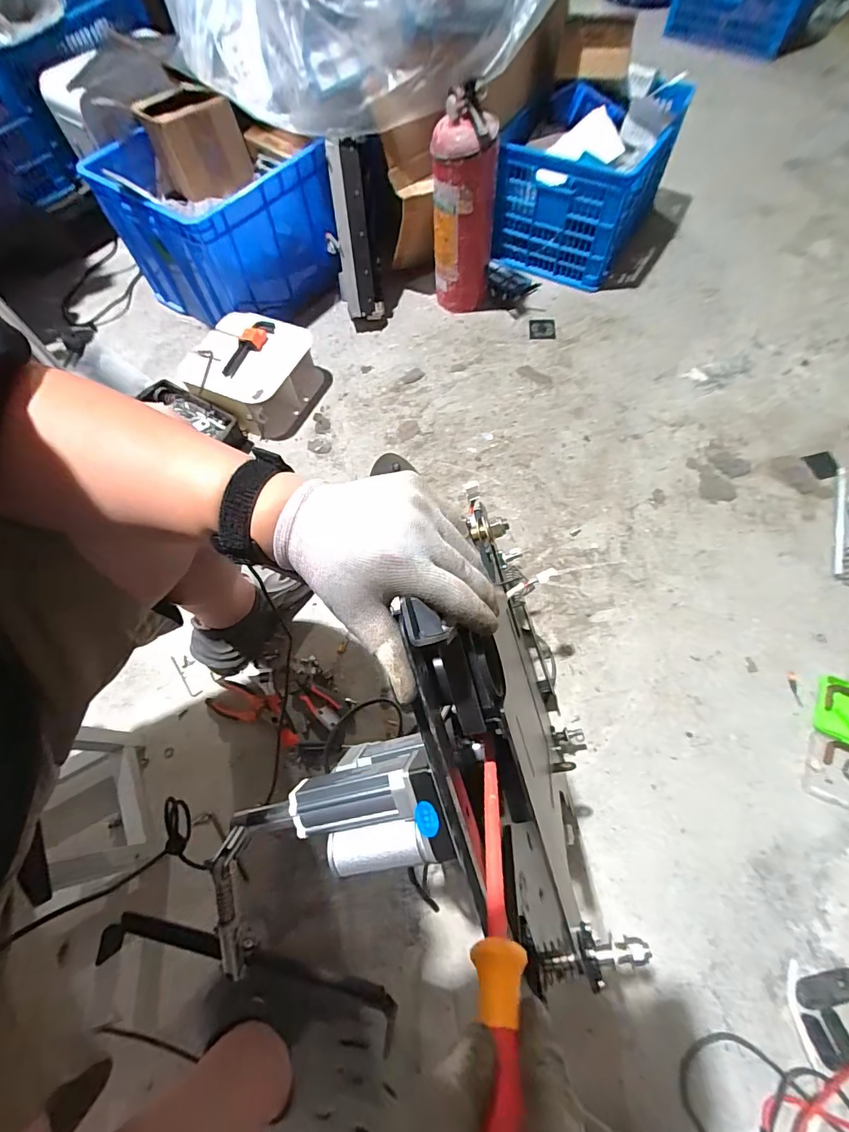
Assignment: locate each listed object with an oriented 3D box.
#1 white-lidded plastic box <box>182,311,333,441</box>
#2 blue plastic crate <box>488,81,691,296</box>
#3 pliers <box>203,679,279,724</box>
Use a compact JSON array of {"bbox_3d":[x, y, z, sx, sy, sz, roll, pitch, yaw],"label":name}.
[{"bbox_3d":[-0.388,-0.453,1.060,0.268,0.123,0.229,17,67,11],"label":"white-lidded plastic box"},{"bbox_3d":[0.409,-1.002,1.190,0.351,0.287,0.427,26,69,15],"label":"blue plastic crate"},{"bbox_3d":[-0.302,0.234,0.766,0.129,0.014,0.054,12,66,9],"label":"pliers"}]

